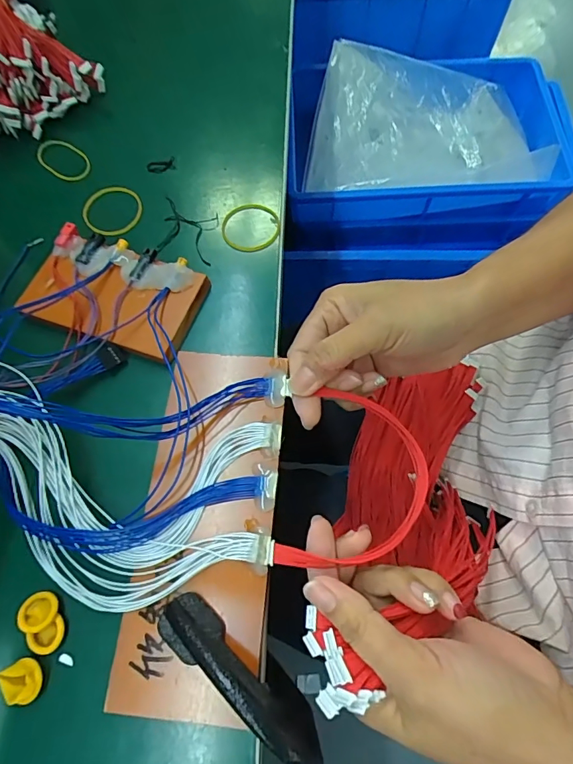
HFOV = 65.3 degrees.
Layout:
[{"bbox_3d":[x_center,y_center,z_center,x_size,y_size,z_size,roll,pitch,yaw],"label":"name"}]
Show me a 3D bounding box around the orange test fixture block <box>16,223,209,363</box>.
[{"bbox_3d":[-0.119,-0.065,0.311,0.123,0.018,0.072,19,68,10],"label":"orange test fixture block"}]

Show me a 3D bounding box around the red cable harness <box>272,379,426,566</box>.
[{"bbox_3d":[0.039,0.054,0.263,0.090,0.015,0.104,4,67,3],"label":"red cable harness"}]

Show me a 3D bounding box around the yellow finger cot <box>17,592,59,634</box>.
[{"bbox_3d":[-0.134,0.124,0.241,0.019,0.004,0.020,3,47,-3],"label":"yellow finger cot"}]

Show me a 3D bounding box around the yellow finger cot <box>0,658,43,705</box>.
[{"bbox_3d":[-0.135,0.153,0.228,0.019,0.006,0.020,-1,66,2],"label":"yellow finger cot"}]

